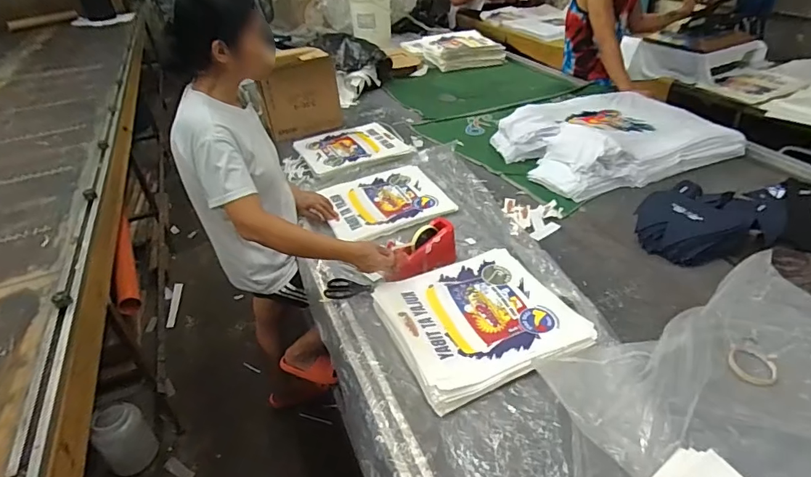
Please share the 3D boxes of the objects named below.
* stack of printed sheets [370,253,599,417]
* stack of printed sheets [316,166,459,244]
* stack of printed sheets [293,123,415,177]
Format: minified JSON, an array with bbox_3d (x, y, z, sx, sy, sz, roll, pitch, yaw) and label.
[{"bbox_3d":[0.157,0.163,1.031,0.385,0.041,0.364,-16,38,-19],"label":"stack of printed sheets"},{"bbox_3d":[-0.068,-0.122,1.473,0.370,0.031,0.344,-15,38,-18],"label":"stack of printed sheets"},{"bbox_3d":[-0.215,-0.370,1.810,0.391,0.030,0.356,-18,39,-21],"label":"stack of printed sheets"}]

